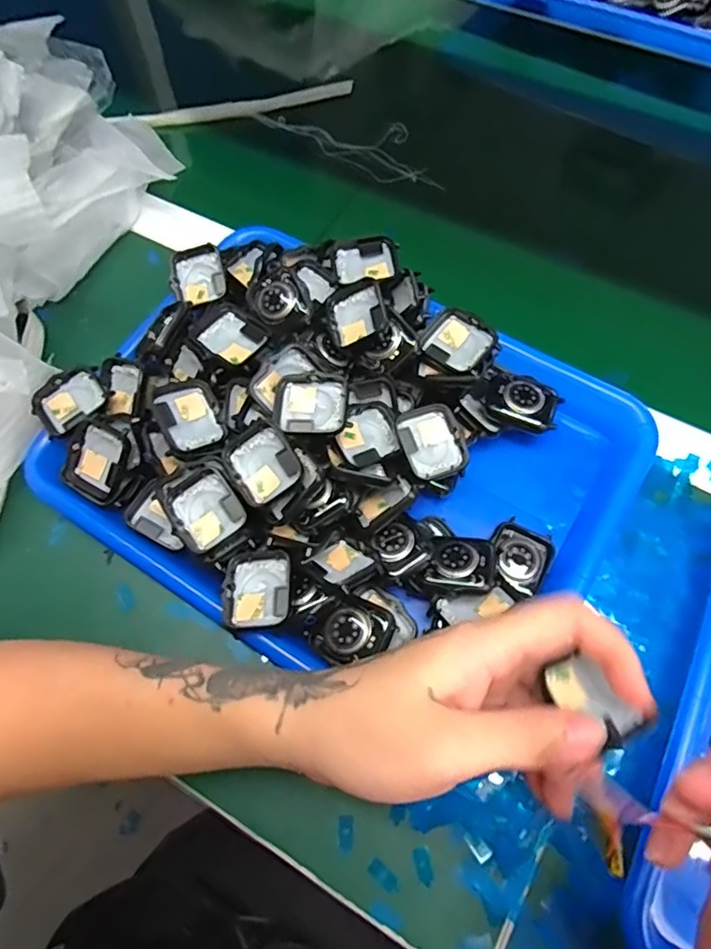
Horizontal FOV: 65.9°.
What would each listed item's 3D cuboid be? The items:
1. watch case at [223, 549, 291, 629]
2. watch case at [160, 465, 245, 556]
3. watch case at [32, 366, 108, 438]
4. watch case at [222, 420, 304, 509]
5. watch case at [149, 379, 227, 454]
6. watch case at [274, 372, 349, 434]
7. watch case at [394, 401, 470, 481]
[{"bbox_3d":[-0.053,0.062,0.302,0.036,0.012,0.041,-4,66,1],"label":"watch case"},{"bbox_3d":[-0.086,0.018,0.308,0.037,0.010,0.044,-34,69,-11],"label":"watch case"},{"bbox_3d":[-0.182,-0.047,0.350,0.043,0.013,0.035,-39,70,-13],"label":"watch case"},{"bbox_3d":[-0.053,-0.007,0.310,0.037,0.010,0.044,-39,78,6],"label":"watch case"},{"bbox_3d":[-0.098,-0.034,0.325,0.038,0.012,0.043,-23,83,-35],"label":"watch case"},{"bbox_3d":[-0.025,-0.041,0.319,0.041,0.011,0.034,5,67,5],"label":"watch case"},{"bbox_3d":[0.045,-0.020,0.326,0.037,0.013,0.043,-21,67,-6],"label":"watch case"}]

